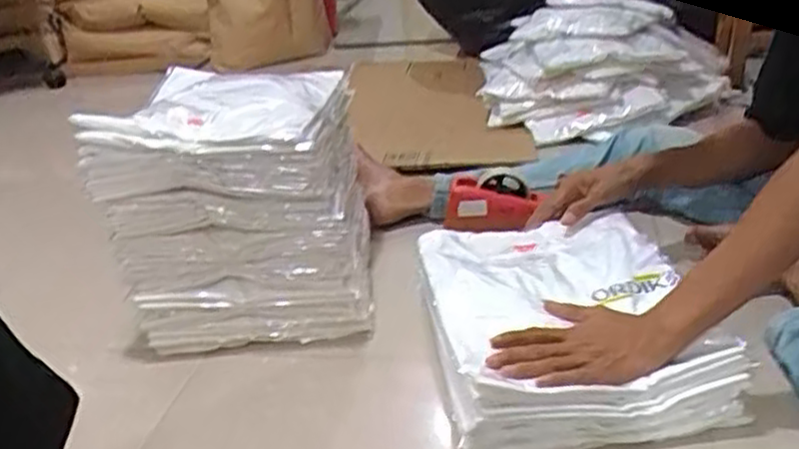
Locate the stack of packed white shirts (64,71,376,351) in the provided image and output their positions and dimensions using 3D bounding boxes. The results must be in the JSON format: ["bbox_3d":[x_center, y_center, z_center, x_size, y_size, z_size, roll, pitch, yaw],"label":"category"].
[{"bbox_3d":[-0.202,-0.037,1.043,0.298,0.298,0.298,-3,25,7],"label":"stack of packed white shirts"}]

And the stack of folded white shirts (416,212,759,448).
[{"bbox_3d":[0.186,0.113,0.878,0.290,0.122,0.332,-8,24,-2],"label":"stack of folded white shirts"}]

